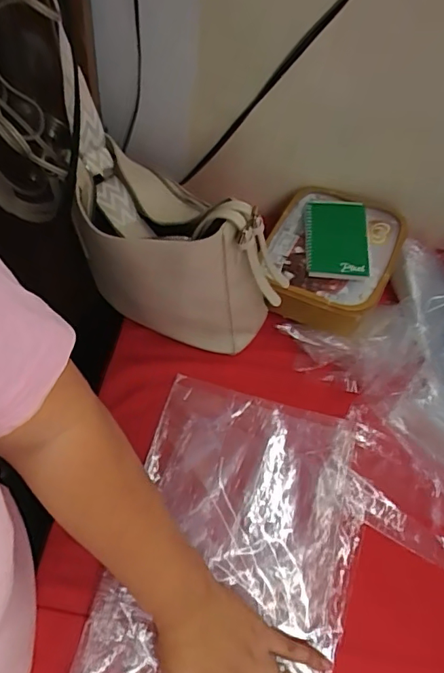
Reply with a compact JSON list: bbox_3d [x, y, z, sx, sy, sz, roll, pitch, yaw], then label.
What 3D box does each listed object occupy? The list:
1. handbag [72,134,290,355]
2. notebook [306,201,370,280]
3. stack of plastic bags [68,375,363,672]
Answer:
[{"bbox_3d":[-0.061,-0.092,0.603,0.241,0.215,0.146,34,61,15],"label":"handbag"},{"bbox_3d":[0.155,-0.136,0.681,0.077,0.014,0.147,-2,51,11],"label":"notebook"},{"bbox_3d":[0.011,0.236,0.522,0.241,0.026,0.386,15,58,6],"label":"stack of plastic bags"}]

